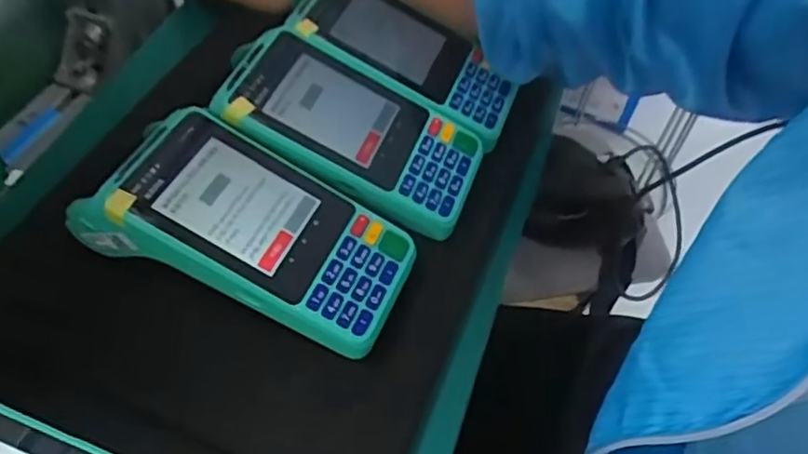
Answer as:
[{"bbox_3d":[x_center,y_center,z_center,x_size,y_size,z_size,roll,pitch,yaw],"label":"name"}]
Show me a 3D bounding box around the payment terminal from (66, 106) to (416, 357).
[{"bbox_3d":[-0.073,0.002,0.319,0.150,0.063,0.079,20,54,12],"label":"payment terminal"}]

